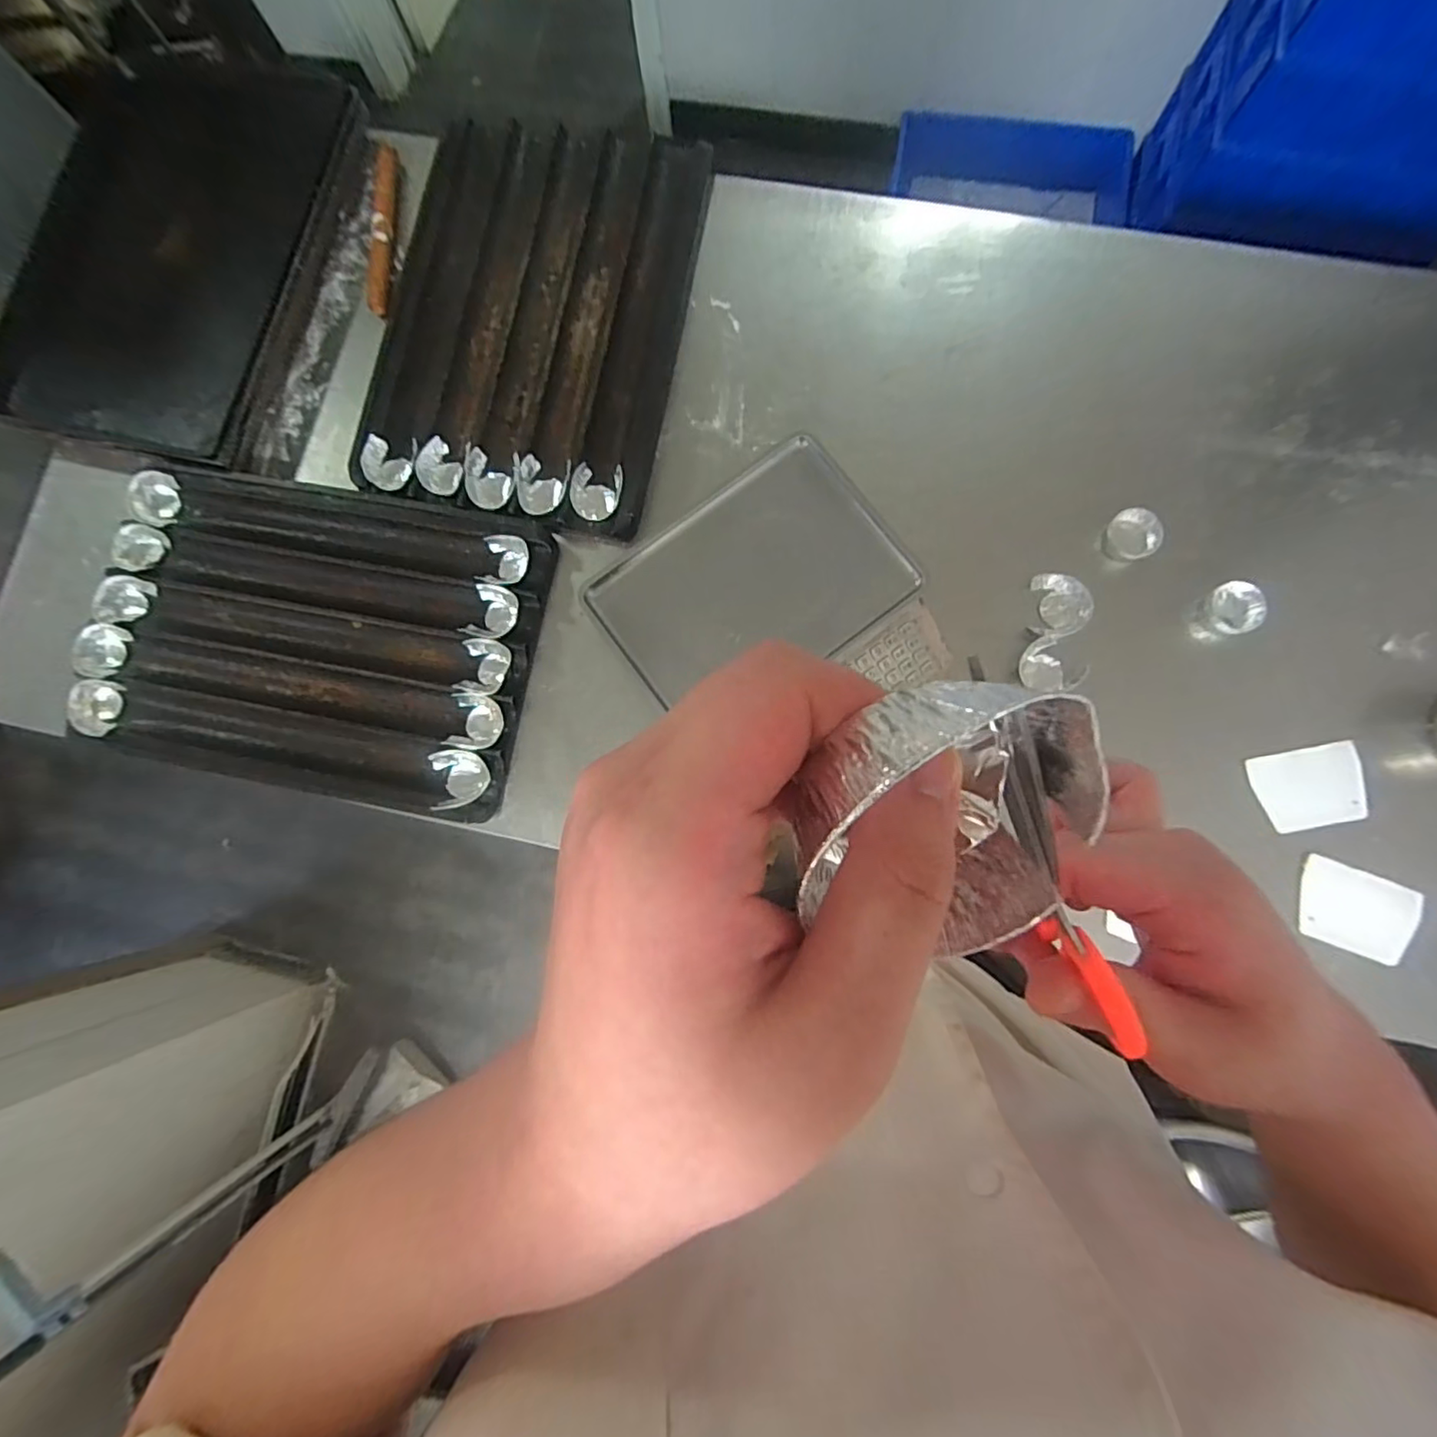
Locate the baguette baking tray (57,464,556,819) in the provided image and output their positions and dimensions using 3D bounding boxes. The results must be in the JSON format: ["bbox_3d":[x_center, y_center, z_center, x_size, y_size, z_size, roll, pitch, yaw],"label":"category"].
[{"bbox_3d":[-0.531,-0.111,0.820,0.607,0.041,0.393,11,83,4],"label":"baguette baking tray"}]

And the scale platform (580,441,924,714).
[{"bbox_3d":[0.036,-0.155,0.711,0.321,0.034,0.232,-36,82,-5],"label":"scale platform"}]

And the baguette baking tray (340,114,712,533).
[{"bbox_3d":[-0.251,-0.565,0.854,0.398,0.032,0.571,11,83,4],"label":"baguette baking tray"}]

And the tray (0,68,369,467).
[{"bbox_3d":[-0.784,-0.674,0.874,0.451,0.038,0.600,8,83,4],"label":"tray"}]

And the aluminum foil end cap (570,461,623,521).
[{"bbox_3d":[-0.164,-0.304,0.828,0.065,0.026,0.072,11,83,4],"label":"aluminum foil end cap"}]

